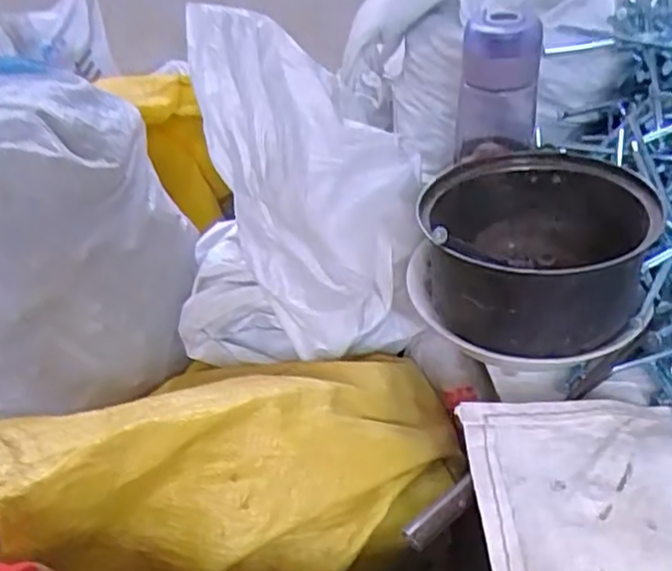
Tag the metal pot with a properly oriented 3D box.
[{"bbox_3d":[0.147,-0.020,0.527,0.177,0.100,0.160,1,40,11],"label":"metal pot"}]

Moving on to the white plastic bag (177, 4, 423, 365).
[{"bbox_3d":[-0.036,-0.067,0.604,0.211,0.280,0.171,-2,39,7],"label":"white plastic bag"}]

